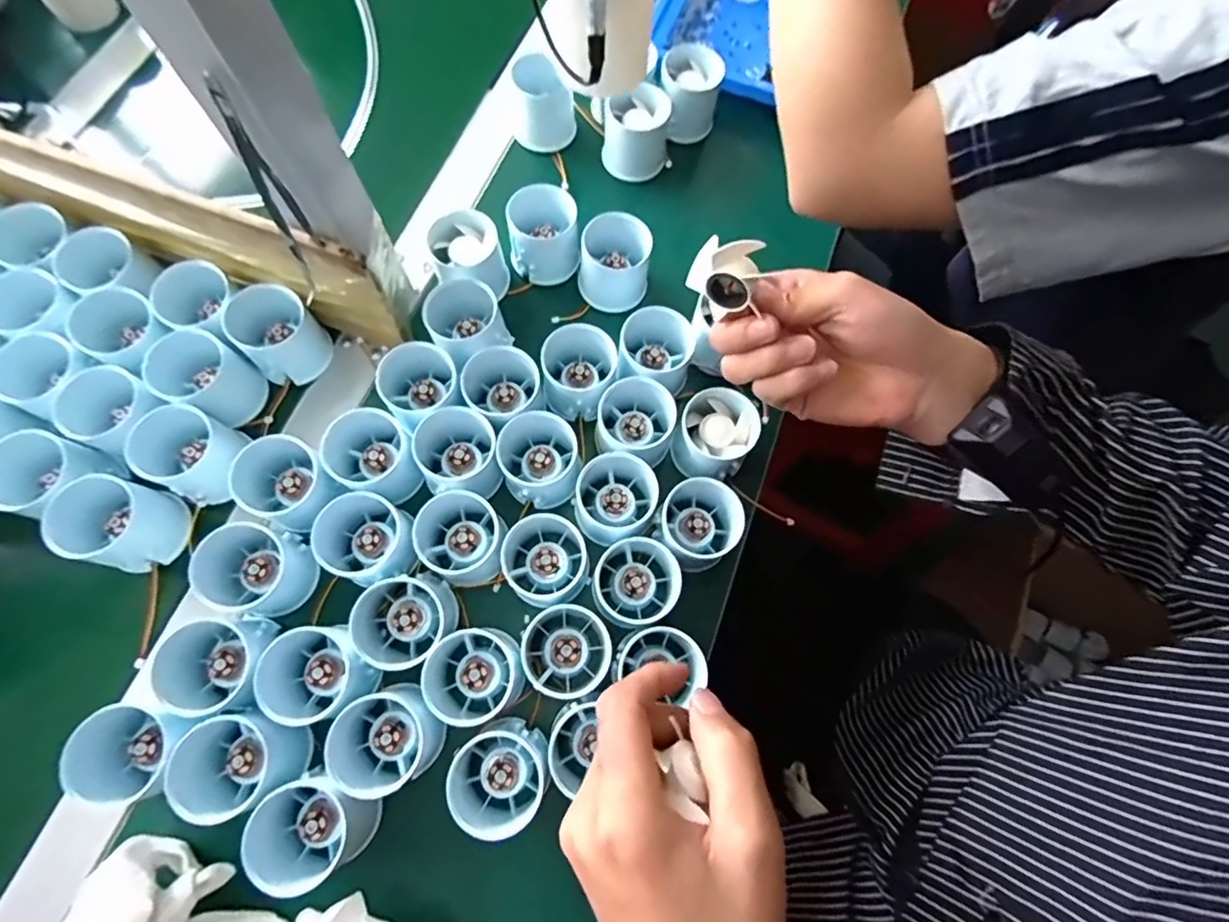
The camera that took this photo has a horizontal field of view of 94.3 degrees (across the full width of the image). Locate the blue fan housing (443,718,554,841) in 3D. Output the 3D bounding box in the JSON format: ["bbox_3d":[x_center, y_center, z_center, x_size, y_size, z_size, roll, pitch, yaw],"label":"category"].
[{"bbox_3d":[-0.065,0.180,0.328,0.051,0.044,0.051,1,72,-2],"label":"blue fan housing"}]

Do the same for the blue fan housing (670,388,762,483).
[{"bbox_3d":[0.070,-0.019,0.396,0.050,0.040,0.060,26,73,6],"label":"blue fan housing"}]

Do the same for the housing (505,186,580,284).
[{"bbox_3d":[-0.054,-0.174,0.442,0.053,0.050,0.051,-2,72,-3],"label":"housing"}]

